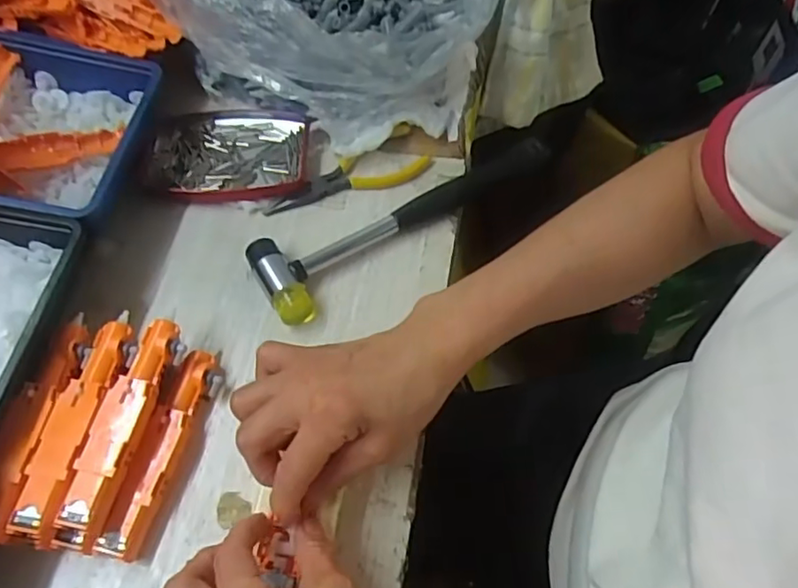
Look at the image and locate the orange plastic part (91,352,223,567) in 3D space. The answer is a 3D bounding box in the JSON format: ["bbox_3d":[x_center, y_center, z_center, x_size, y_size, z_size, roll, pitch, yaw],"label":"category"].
[{"bbox_3d":[-0.137,0.088,0.347,0.028,0.024,0.120,12,61,8],"label":"orange plastic part"}]

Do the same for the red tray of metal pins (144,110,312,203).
[{"bbox_3d":[-0.132,-0.106,0.459,0.122,0.015,0.086,-2,60,0],"label":"red tray of metal pins"}]

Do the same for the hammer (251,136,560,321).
[{"bbox_3d":[0.006,-0.062,0.430,0.234,0.024,0.062,-32,65,-16],"label":"hammer"}]

